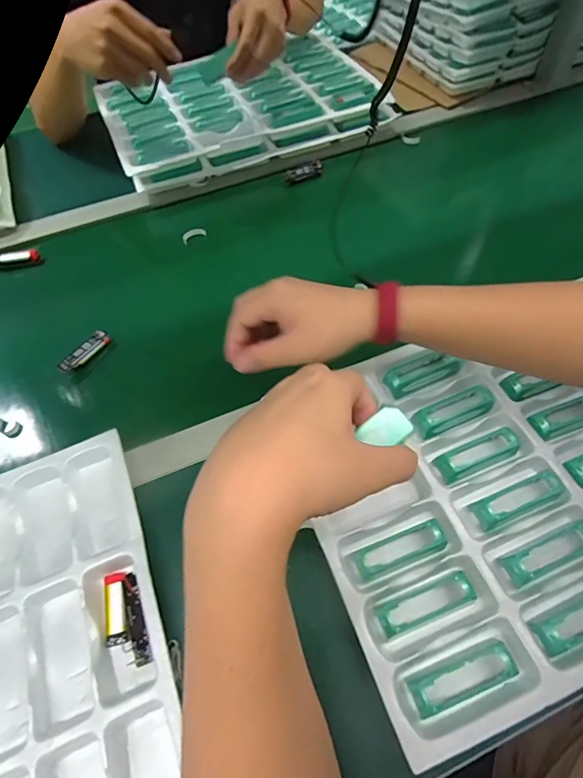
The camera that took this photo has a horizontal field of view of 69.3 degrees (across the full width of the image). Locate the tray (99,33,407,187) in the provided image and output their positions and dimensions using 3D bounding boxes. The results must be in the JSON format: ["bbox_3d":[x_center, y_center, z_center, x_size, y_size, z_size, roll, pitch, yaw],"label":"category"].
[{"bbox_3d":[-0.086,-0.499,0.742,0.457,0.047,0.305,-19,59,-6],"label":"tray"}]

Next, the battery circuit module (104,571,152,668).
[{"bbox_3d":[-0.137,0.189,0.348,0.035,0.015,0.073,-18,59,-6],"label":"battery circuit module"}]

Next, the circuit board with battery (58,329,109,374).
[{"bbox_3d":[-0.245,-0.045,0.500,0.018,0.012,0.064,31,66,21],"label":"circuit board with battery"}]

